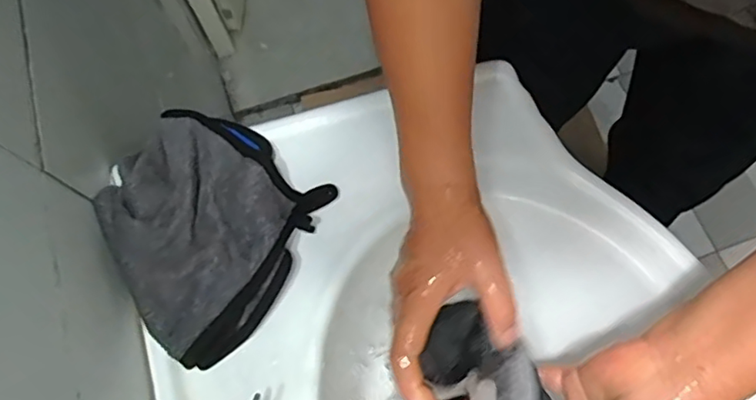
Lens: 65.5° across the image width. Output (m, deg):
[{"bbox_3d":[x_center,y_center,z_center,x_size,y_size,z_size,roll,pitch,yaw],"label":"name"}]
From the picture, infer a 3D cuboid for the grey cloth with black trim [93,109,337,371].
[{"bbox_3d":[-0.136,0.018,0.442,0.148,0.052,0.165,31,75,12],"label":"grey cloth with black trim"}]

